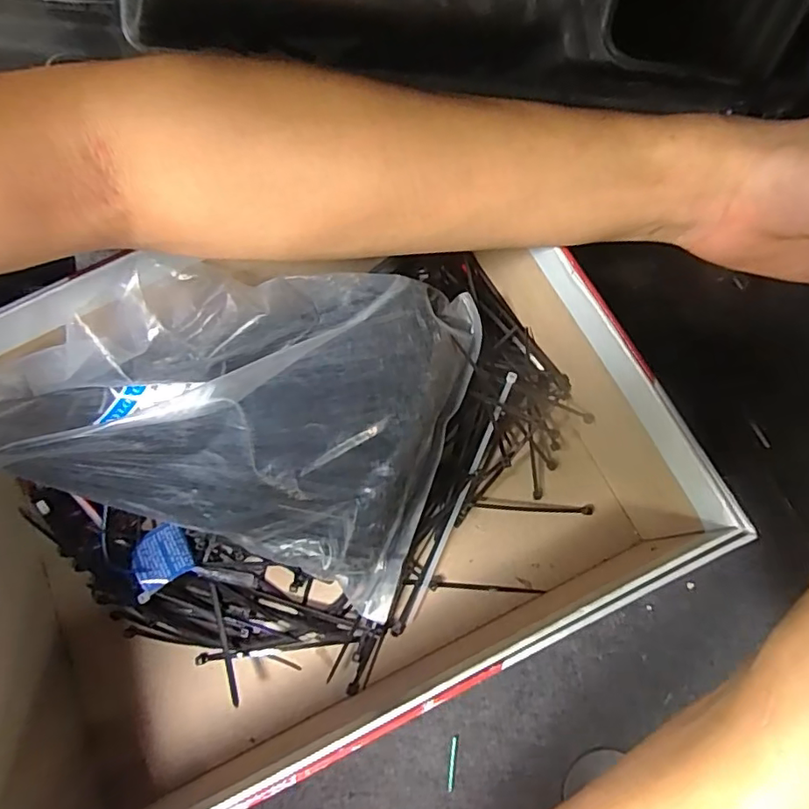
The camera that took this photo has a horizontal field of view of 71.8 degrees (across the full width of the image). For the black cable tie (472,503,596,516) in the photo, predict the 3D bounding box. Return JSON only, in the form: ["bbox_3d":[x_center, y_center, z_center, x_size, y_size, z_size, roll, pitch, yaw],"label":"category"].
[{"bbox_3d":[0.072,0.057,0.312,0.068,0.004,0.005,3,72,3],"label":"black cable tie"}]

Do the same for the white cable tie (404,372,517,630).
[{"bbox_3d":[0.031,0.051,0.305,0.006,0.009,0.147,23,87,9],"label":"white cable tie"}]

